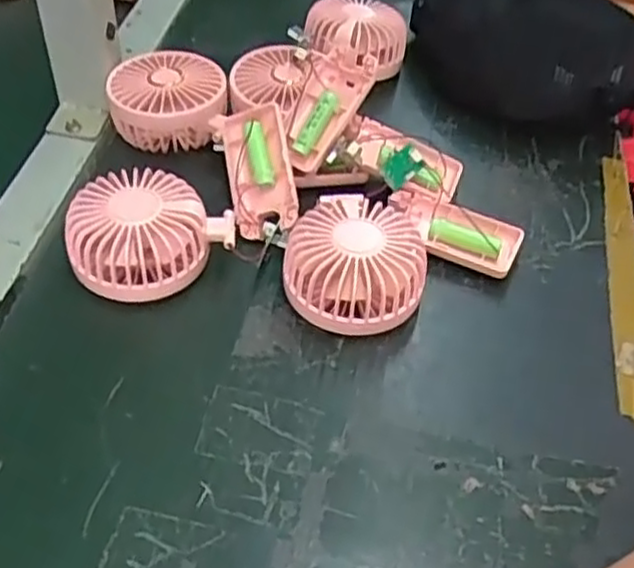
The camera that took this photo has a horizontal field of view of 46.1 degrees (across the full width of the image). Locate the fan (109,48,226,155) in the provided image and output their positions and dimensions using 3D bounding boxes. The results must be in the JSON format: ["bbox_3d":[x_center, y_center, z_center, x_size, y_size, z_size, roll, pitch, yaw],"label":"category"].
[{"bbox_3d":[-0.110,-0.137,0.557,0.089,0.044,0.102,0,48,-3],"label":"fan"}]

